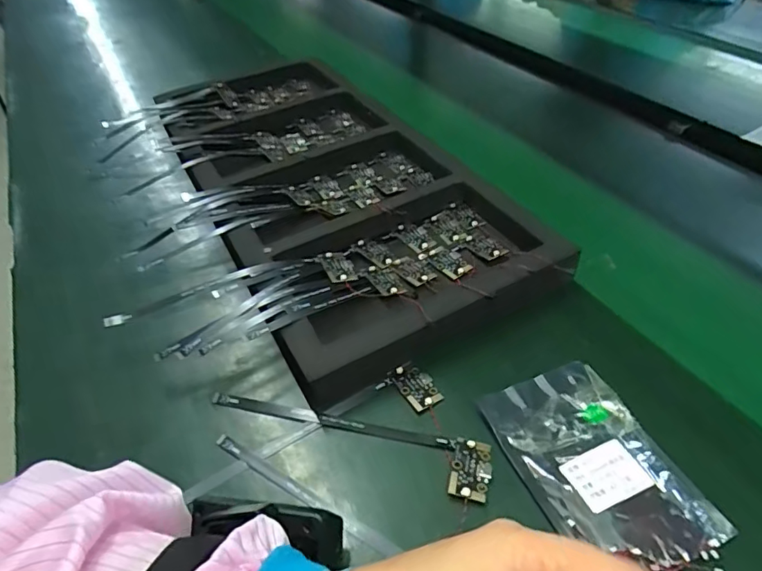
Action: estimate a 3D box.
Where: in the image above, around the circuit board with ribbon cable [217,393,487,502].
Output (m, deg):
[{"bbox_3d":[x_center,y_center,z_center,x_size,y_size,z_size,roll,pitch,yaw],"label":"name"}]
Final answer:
[{"bbox_3d":[-0.021,0.089,0.308,0.177,0.007,0.035,13,46,14],"label":"circuit board with ribbon cable"}]

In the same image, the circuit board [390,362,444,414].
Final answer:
[{"bbox_3d":[0.023,0.067,0.330,0.022,0.007,0.035,-20,47,-19],"label":"circuit board"}]

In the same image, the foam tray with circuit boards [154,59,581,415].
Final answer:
[{"bbox_3d":[-0.063,-0.116,0.496,0.229,0.037,0.508,-21,48,-20],"label":"foam tray with circuit boards"}]

